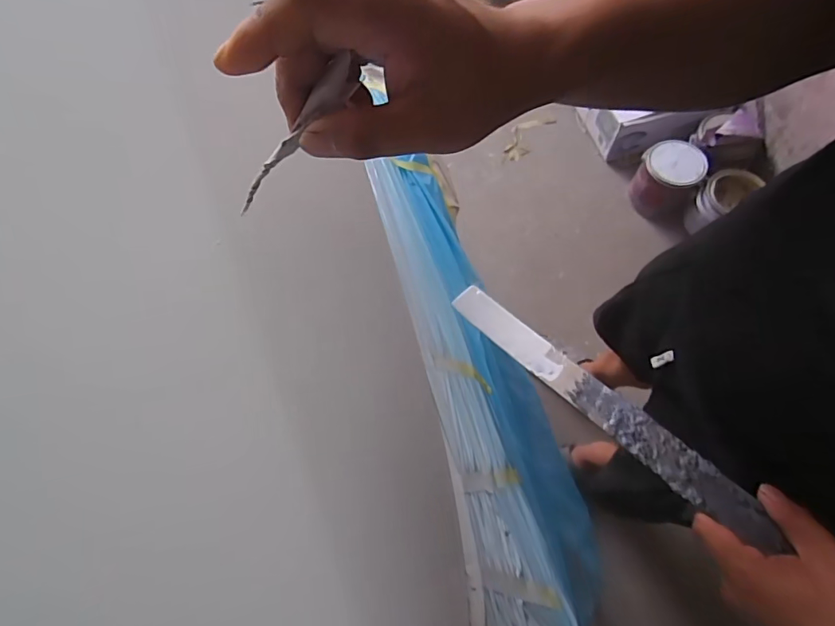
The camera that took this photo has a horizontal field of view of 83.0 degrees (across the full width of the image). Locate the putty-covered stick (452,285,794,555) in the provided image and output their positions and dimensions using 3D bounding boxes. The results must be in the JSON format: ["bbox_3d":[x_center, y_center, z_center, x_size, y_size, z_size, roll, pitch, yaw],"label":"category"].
[{"bbox_3d":[0.140,0.067,0.375,0.034,0.009,0.278,-44,65,-13],"label":"putty-covered stick"}]

